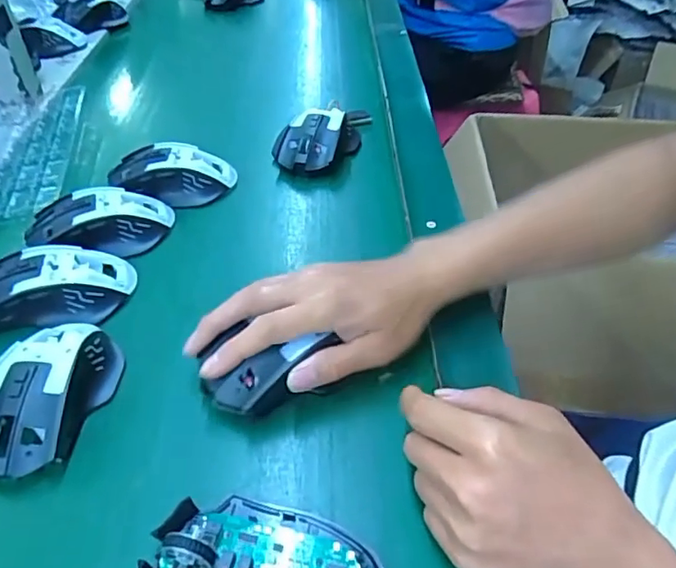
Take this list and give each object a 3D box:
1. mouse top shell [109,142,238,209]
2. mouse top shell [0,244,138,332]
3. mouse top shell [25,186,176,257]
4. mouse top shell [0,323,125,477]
[{"bbox_3d":[-0.158,-0.105,0.513,0.117,0.037,0.069,-1,41,-2],"label":"mouse top shell"},{"bbox_3d":[-0.213,0.001,0.401,0.110,0.035,0.060,-10,42,-12],"label":"mouse top shell"},{"bbox_3d":[-0.201,-0.053,0.457,0.114,0.032,0.063,-14,43,-16],"label":"mouse top shell"},{"bbox_3d":[-0.182,0.068,0.343,0.068,0.053,0.118,7,41,7],"label":"mouse top shell"}]

